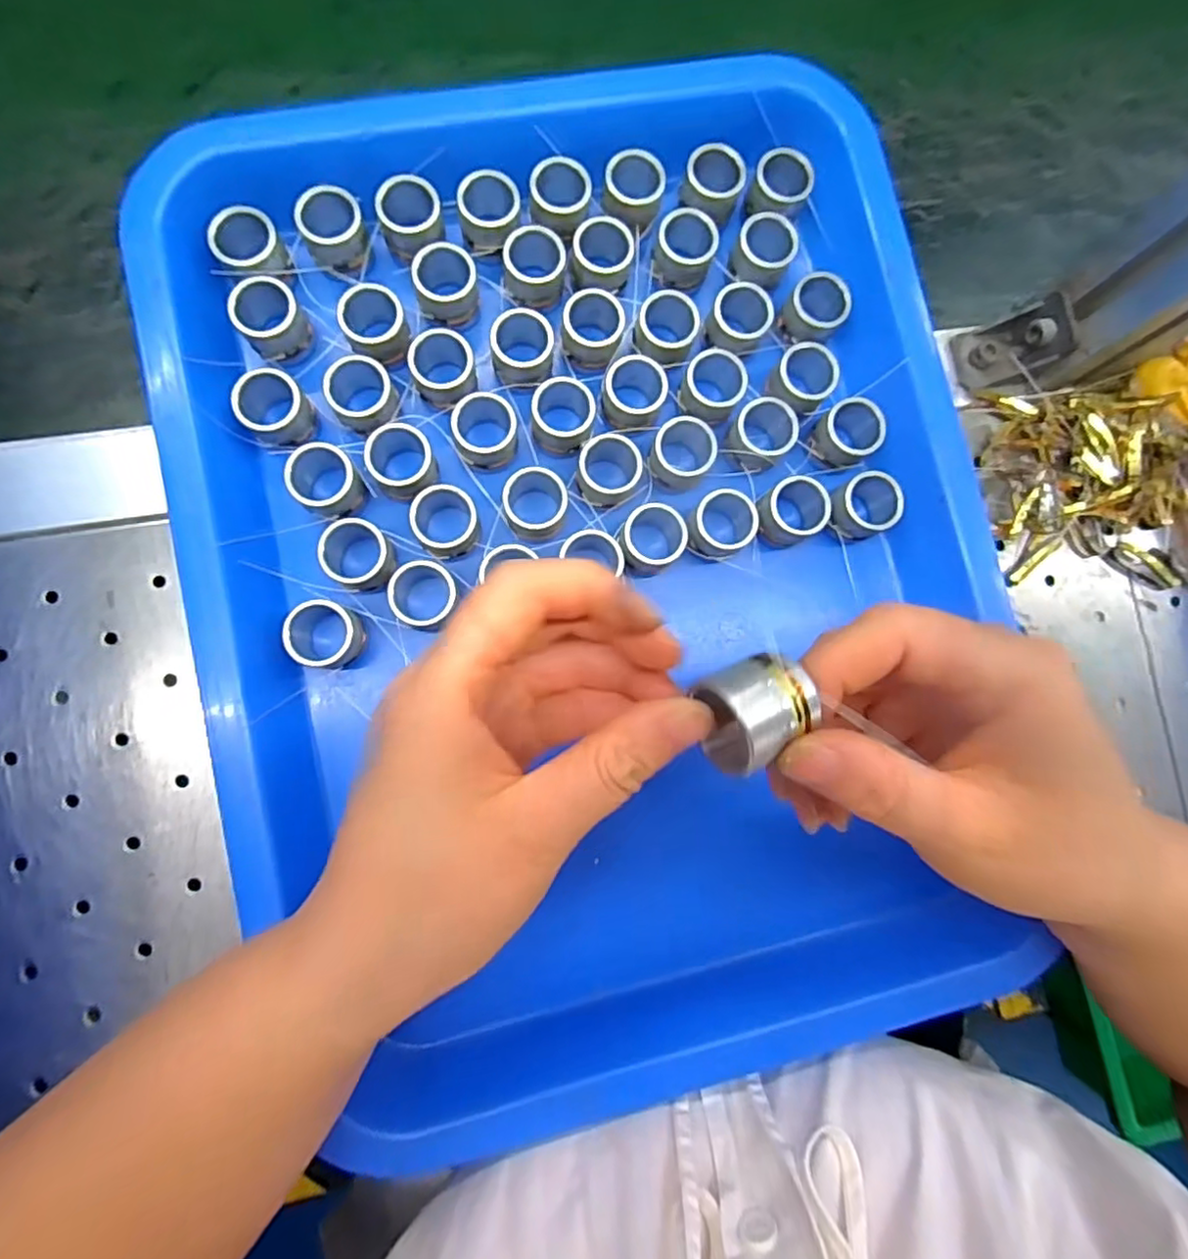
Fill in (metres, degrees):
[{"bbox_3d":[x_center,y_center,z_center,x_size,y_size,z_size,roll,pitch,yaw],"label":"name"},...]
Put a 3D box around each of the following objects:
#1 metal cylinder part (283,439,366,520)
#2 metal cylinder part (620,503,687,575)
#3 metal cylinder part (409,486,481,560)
[{"bbox_3d":[-0.104,-0.057,0.245,0.027,0.020,0.023,25,81,-2],"label":"metal cylinder part"},{"bbox_3d":[0.022,-0.035,0.256,0.025,0.022,0.028,40,81,1],"label":"metal cylinder part"},{"bbox_3d":[-0.058,-0.042,0.248,0.024,0.018,0.025,1,83,-5],"label":"metal cylinder part"}]

